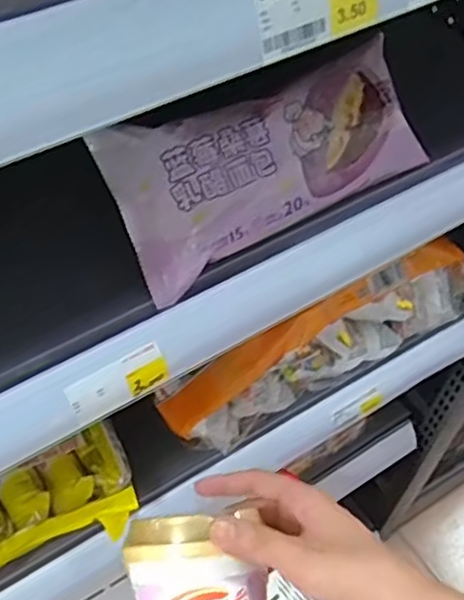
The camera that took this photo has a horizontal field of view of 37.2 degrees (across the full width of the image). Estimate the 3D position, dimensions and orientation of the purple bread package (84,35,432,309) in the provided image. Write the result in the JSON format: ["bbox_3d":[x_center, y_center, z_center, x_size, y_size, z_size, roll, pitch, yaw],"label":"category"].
[{"bbox_3d":[0.024,-0.082,0.423,0.196,0.101,0.048,-22,15,-12],"label":"purple bread package"}]

